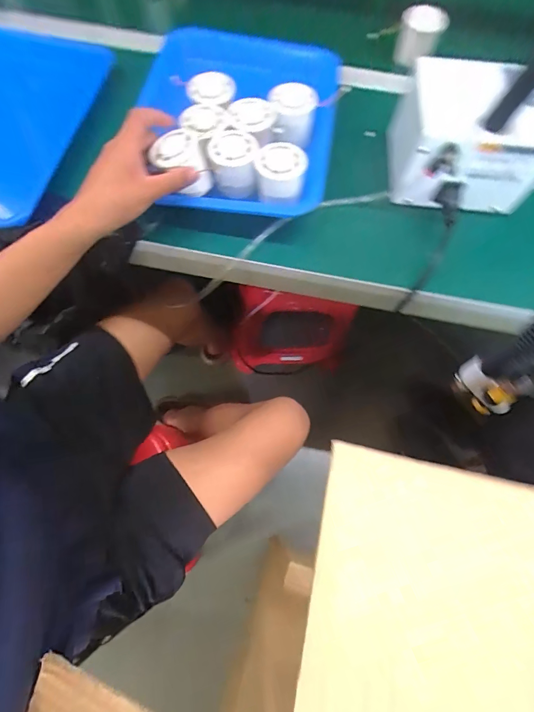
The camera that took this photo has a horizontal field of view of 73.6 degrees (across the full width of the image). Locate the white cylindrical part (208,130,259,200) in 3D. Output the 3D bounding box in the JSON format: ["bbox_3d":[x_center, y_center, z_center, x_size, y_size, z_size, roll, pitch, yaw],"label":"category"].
[{"bbox_3d":[-0.040,-0.243,0.450,0.057,0.050,0.060,0,70,-2],"label":"white cylindrical part"}]

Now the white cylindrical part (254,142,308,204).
[{"bbox_3d":[0.016,-0.219,0.432,0.059,0.040,0.060,-2,70,-2],"label":"white cylindrical part"}]

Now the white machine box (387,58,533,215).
[{"bbox_3d":[0.254,-0.270,0.451,0.170,0.097,0.146,11,70,2],"label":"white machine box"}]

